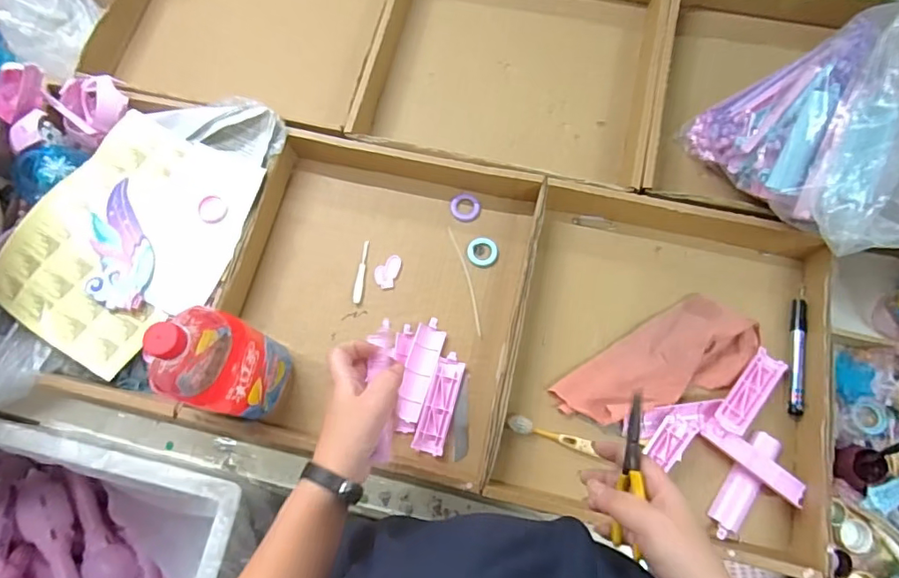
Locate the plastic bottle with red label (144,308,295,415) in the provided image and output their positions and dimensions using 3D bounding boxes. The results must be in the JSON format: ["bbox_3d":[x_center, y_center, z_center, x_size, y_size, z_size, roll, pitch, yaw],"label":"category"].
[{"bbox_3d":[-0.236,0.074,0.549,0.081,0.221,0.085,-1,73,3],"label":"plastic bottle with red label"}]

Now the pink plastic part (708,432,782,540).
[{"bbox_3d":[0.324,0.214,0.593,0.031,0.017,0.125,34,78,12],"label":"pink plastic part"}]

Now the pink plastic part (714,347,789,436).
[{"bbox_3d":[0.343,0.117,0.615,0.035,0.019,0.107,40,79,13],"label":"pink plastic part"}]

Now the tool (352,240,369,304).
[{"bbox_3d":[-0.112,-0.022,0.687,0.012,0.004,0.083,5,74,4],"label":"tool"}]

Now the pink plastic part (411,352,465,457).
[{"bbox_3d":[-0.010,0.133,0.630,0.034,0.011,0.114,15,75,7],"label":"pink plastic part"}]

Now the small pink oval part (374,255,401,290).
[{"bbox_3d":[-0.080,-0.023,0.684,0.029,0.004,0.044,13,75,7],"label":"small pink oval part"}]

